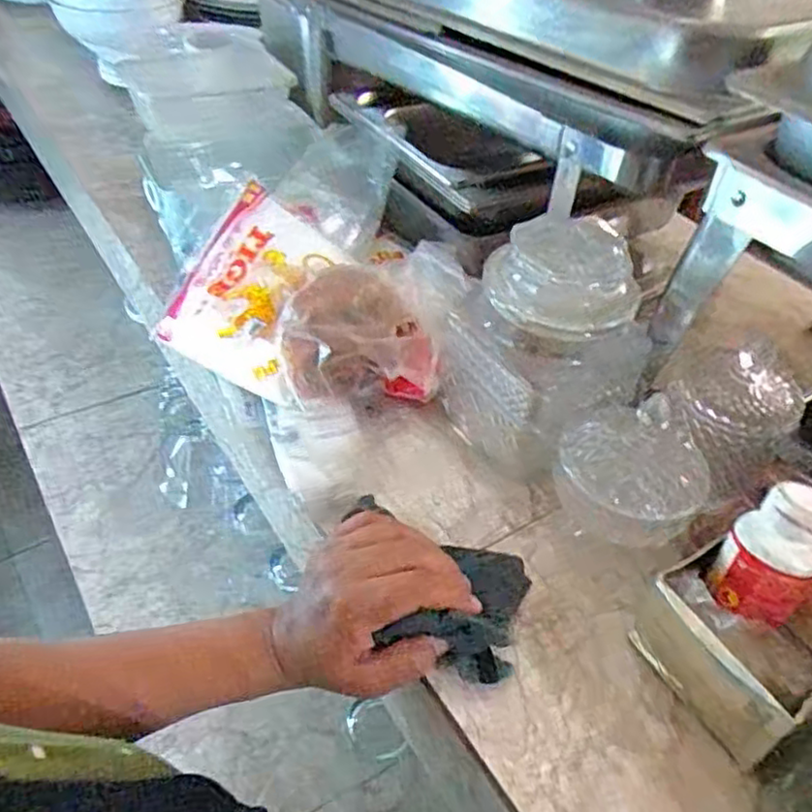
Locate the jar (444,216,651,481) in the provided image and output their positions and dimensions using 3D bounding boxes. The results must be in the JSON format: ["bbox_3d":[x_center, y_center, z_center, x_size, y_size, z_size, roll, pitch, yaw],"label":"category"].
[{"bbox_3d":[0.096,-0.038,0.484,0.096,0.158,0.111,-26,52,-29],"label":"jar"}]

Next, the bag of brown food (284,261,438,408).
[{"bbox_3d":[-0.041,-0.058,0.540,0.105,0.053,0.103,-7,45,-14],"label":"bag of brown food"}]

